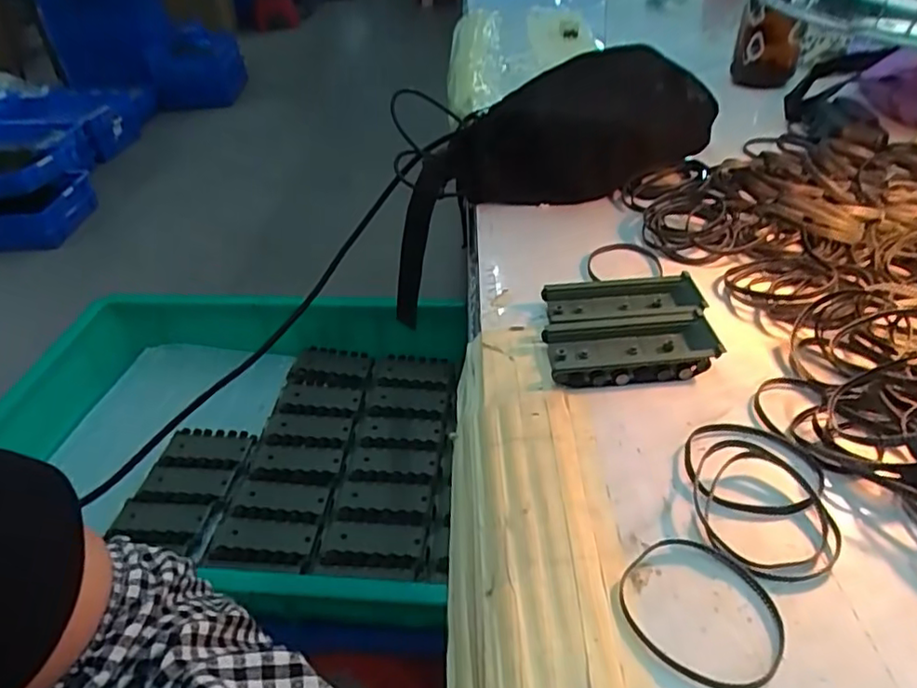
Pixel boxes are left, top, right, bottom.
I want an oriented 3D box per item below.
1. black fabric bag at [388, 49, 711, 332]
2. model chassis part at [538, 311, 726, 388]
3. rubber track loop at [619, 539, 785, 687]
[{"bbox_3d":[0.084,-0.141,0.617,0.316,0.250,0.122,-5,39,0],"label":"black fabric bag"},{"bbox_3d":[0.104,0.001,0.378,0.098,0.018,0.048,-5,39,0],"label":"model chassis part"},{"bbox_3d":[0.101,0.108,0.256,0.064,0.006,0.058,27,48,33],"label":"rubber track loop"}]

